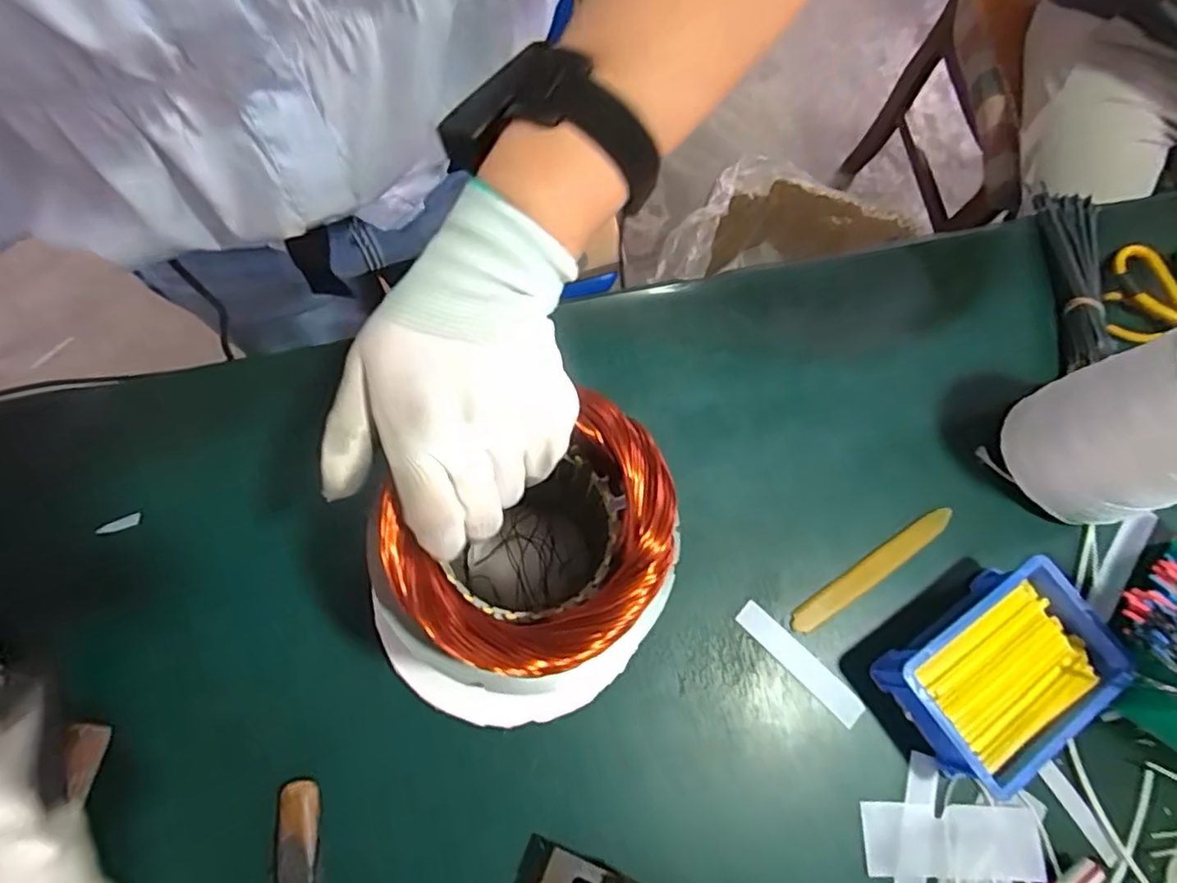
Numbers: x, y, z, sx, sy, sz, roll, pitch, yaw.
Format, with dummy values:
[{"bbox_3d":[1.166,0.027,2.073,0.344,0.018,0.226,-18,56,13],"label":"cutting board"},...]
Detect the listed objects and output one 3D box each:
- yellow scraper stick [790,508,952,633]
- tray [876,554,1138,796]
[{"bbox_3d":[0.222,0.099,0.476,0.160,0.006,0.020,-31,78,-14],"label":"yellow scraper stick"},{"bbox_3d":[0.292,0.163,0.433,0.149,0.057,0.103,-33,76,-15],"label":"tray"}]

